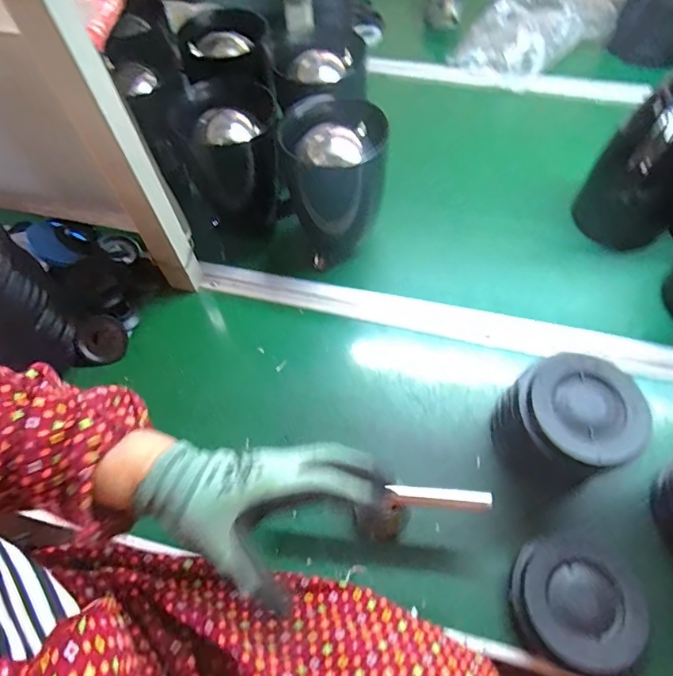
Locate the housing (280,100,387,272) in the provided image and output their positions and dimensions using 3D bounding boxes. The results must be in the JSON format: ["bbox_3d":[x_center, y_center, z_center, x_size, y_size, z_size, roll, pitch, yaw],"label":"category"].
[{"bbox_3d":[0.003,-0.199,0.631,0.124,0.181,0.125,-17,60,-7],"label":"housing"}]

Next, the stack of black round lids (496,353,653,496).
[{"bbox_3d":[0.238,0.093,0.494,0.114,0.109,0.120,-17,60,-8],"label":"stack of black round lids"}]

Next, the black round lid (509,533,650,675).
[{"bbox_3d":[0.226,0.250,0.449,0.112,0.028,0.108,-1,60,2],"label":"black round lid"}]

